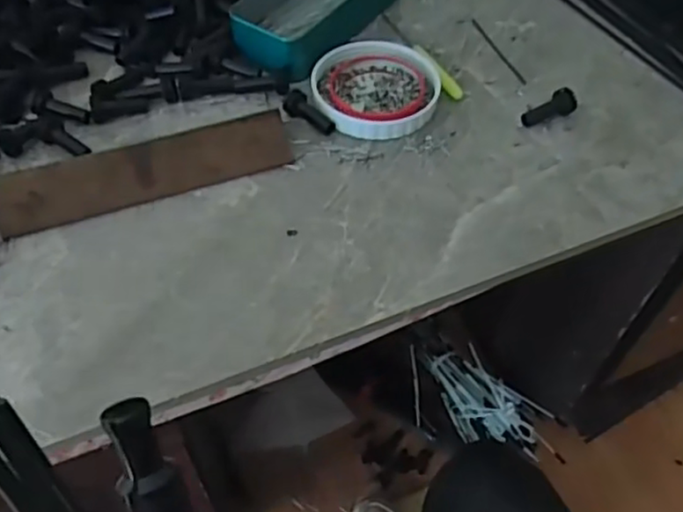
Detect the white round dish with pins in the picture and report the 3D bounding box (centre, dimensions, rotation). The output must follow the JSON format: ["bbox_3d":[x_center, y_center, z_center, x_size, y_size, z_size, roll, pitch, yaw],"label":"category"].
[{"bbox_3d":[0.025,-0.121,0.481,0.089,0.014,0.093,0,51,0],"label":"white round dish with pins"}]

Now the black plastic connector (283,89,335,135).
[{"bbox_3d":[-0.022,-0.098,0.458,0.042,0.012,0.018,39,60,10],"label":"black plastic connector"}]

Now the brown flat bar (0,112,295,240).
[{"bbox_3d":[-0.120,-0.052,0.412,0.179,0.036,0.006,-16,12,-13],"label":"brown flat bar"}]

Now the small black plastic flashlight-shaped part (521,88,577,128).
[{"bbox_3d":[0.144,-0.101,0.459,0.037,0.017,0.016,-26,55,-19],"label":"small black plastic flashlight-shaped part"}]

